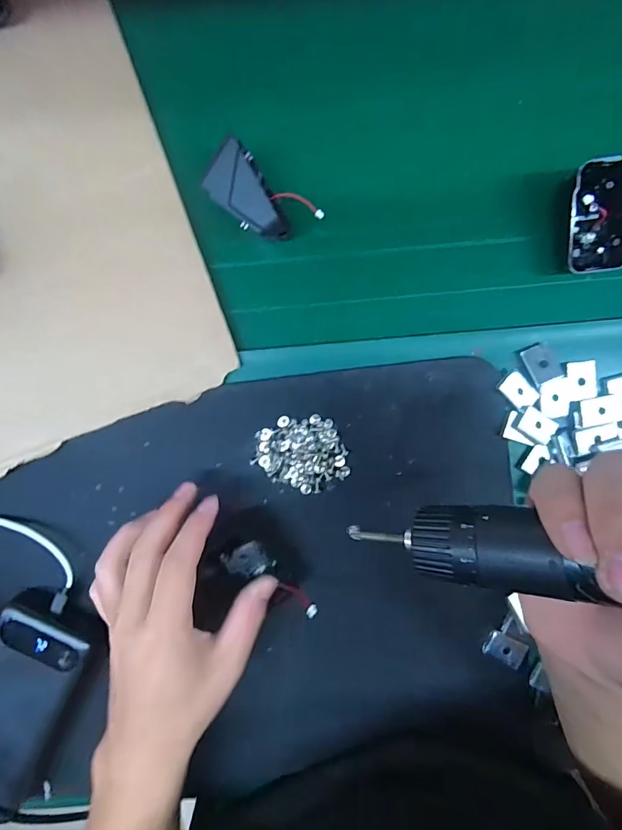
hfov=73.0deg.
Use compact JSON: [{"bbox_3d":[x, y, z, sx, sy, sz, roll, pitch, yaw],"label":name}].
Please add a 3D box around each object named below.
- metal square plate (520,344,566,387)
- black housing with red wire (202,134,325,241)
[{"bbox_3d":[0.166,-0.037,0.299,0.021,0.004,0.027,-27,94,3],"label":"metal square plate"},{"bbox_3d":[-0.033,-0.144,0.282,0.071,0.033,0.037,34,95,-2],"label":"black housing with red wire"}]

